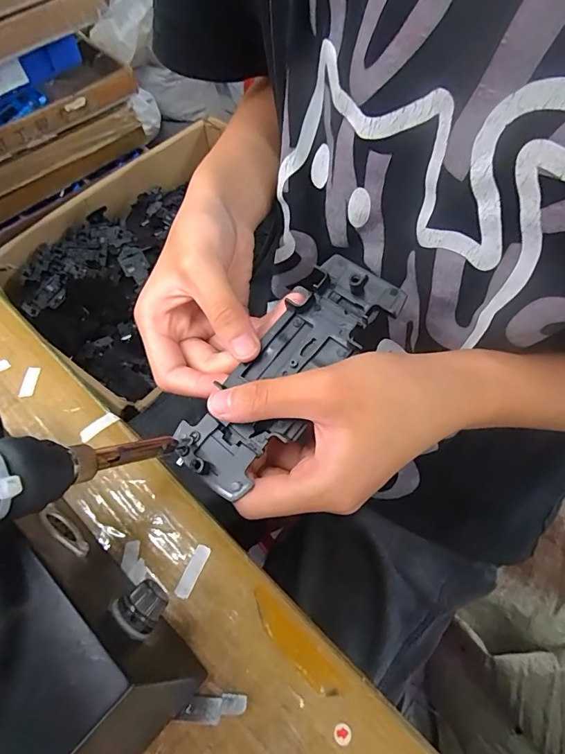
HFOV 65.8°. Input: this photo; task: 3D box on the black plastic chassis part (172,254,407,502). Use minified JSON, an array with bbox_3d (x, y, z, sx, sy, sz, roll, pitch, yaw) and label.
[{"bbox_3d":[0.003,-0.003,0.207,0.047,0.013,0.125,35,80,18],"label":"black plastic chassis part"}]

